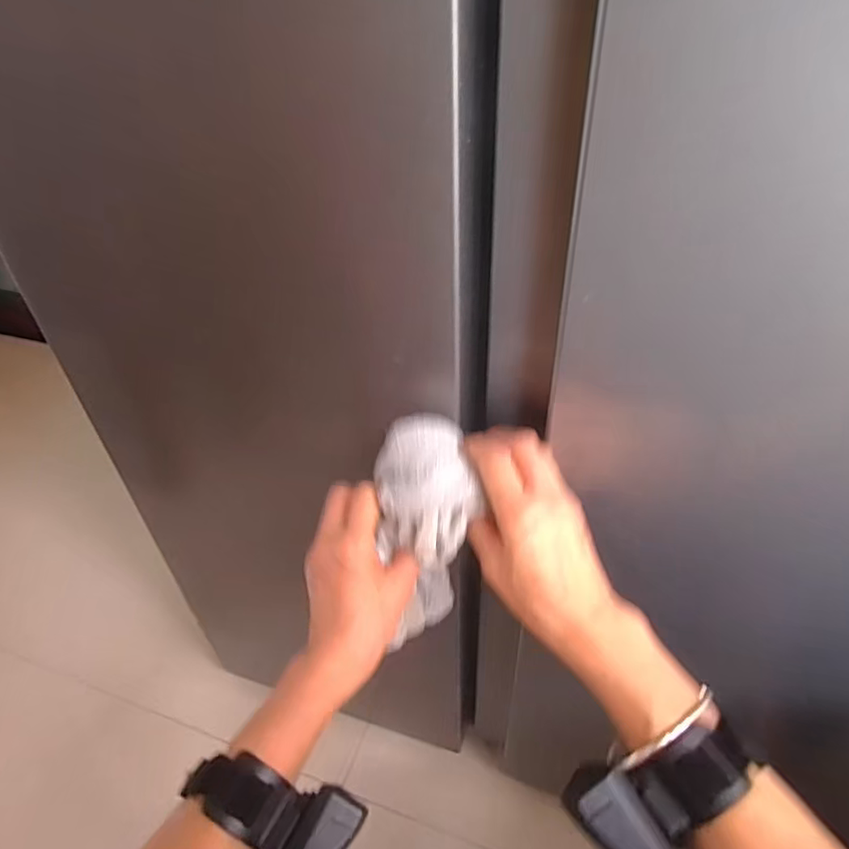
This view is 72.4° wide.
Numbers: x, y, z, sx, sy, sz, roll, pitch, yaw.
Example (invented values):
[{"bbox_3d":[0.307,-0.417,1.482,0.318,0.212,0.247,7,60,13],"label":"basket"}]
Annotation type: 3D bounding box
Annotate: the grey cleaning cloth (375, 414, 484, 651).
[{"bbox_3d":[0.002,0.088,0.426,0.066,0.180,0.063,3,26,7],"label":"grey cleaning cloth"}]

